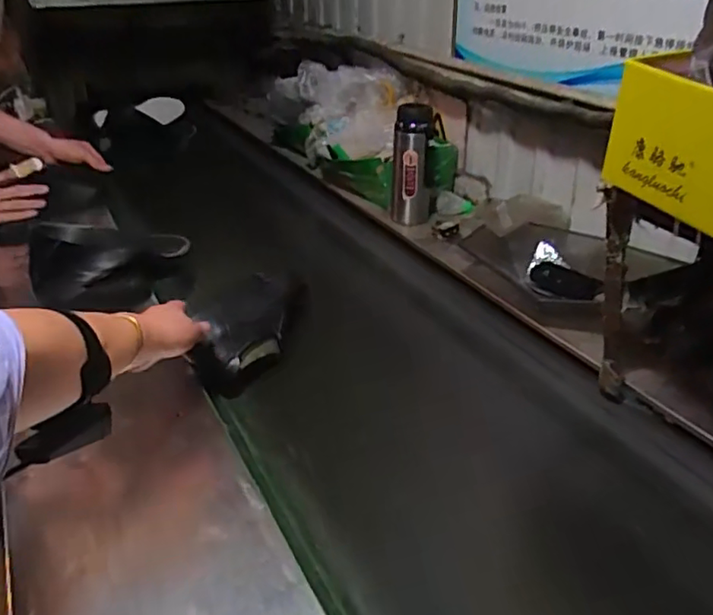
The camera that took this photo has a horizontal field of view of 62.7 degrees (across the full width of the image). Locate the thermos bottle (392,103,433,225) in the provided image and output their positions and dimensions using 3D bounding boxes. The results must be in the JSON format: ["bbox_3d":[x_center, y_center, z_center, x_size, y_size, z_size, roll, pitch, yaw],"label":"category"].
[{"bbox_3d":[0.109,-0.271,1.146,0.077,0.214,0.064,1,32,5],"label":"thermos bottle"}]

